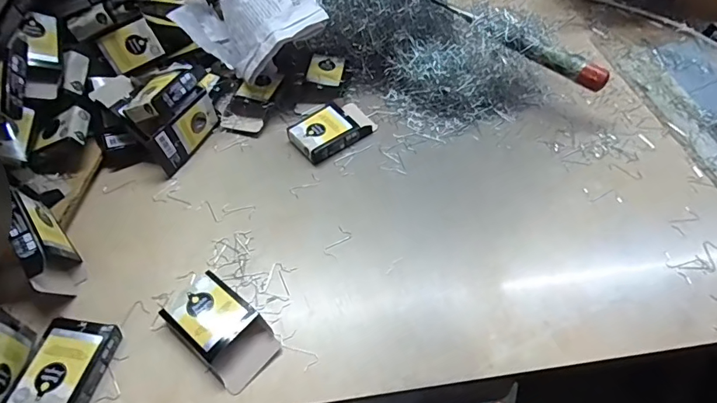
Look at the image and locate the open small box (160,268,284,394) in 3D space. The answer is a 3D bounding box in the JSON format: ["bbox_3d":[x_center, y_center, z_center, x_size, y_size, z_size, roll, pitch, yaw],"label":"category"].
[{"bbox_3d":[-0.122,0.108,0.385,0.105,0.028,0.057,35,61,25],"label":"open small box"}]

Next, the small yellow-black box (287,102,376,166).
[{"bbox_3d":[-0.031,-0.089,0.537,0.100,0.025,0.058,-32,58,-21],"label":"small yellow-black box"}]

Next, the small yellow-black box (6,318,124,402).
[{"bbox_3d":[-0.239,0.136,0.362,0.052,0.025,0.075,6,53,6],"label":"small yellow-black box"}]

